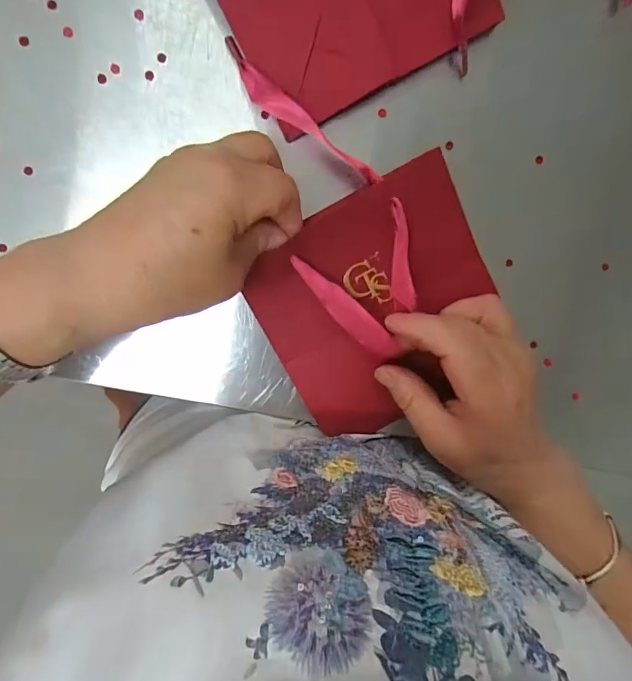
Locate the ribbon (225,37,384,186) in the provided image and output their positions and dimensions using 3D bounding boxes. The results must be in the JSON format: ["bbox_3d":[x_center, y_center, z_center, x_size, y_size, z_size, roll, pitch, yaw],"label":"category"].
[{"bbox_3d":[-0.010,-0.125,0.248,0.112,0.007,0.017,40,93,-10],"label":"ribbon"}]

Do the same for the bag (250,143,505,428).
[{"bbox_3d":[0.041,-0.021,0.263,0.138,0.022,0.130,-29,99,1],"label":"bag"}]

